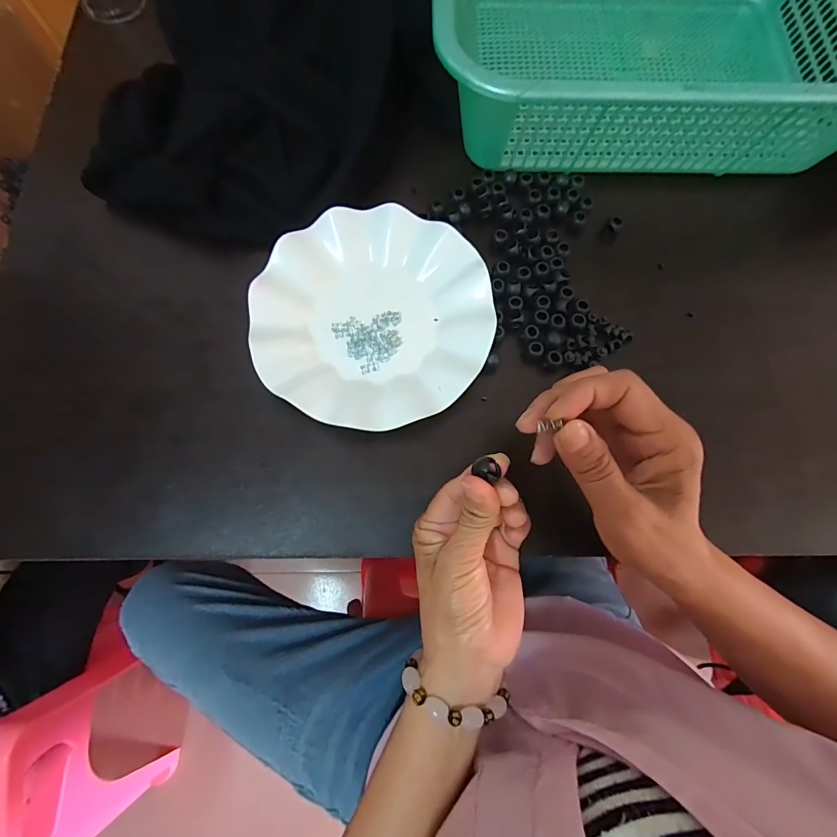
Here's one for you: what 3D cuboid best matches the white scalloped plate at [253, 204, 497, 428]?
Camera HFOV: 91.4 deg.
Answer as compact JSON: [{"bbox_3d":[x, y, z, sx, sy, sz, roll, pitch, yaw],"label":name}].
[{"bbox_3d":[-0.035,-0.082,0.322,0.179,0.016,0.179,0,74,-2],"label":"white scalloped plate"}]

